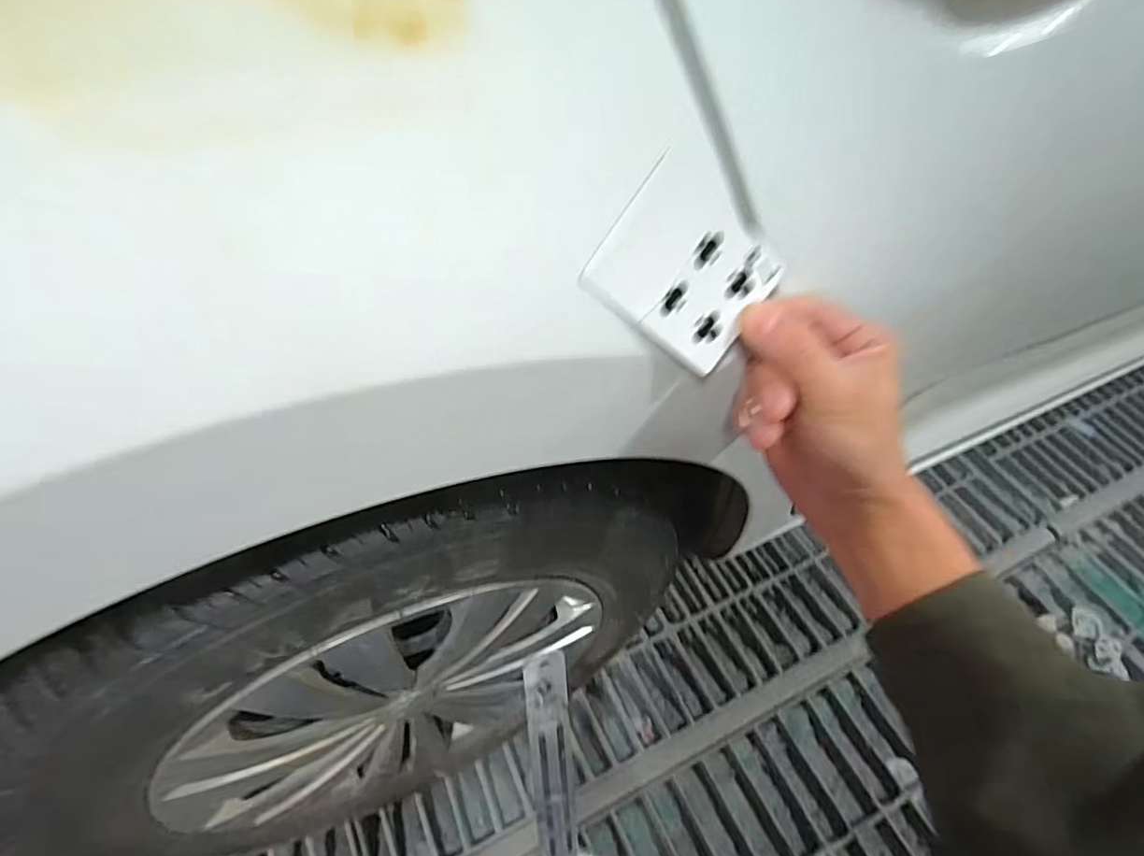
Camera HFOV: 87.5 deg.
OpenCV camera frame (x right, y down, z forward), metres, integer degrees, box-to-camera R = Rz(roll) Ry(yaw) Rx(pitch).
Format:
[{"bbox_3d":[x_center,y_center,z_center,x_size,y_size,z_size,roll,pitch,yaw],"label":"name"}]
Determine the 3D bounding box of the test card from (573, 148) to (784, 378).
[{"bbox_3d":[0.047,-0.062,0.240,0.060,0.083,0.004,-55,39,7],"label":"test card"}]

